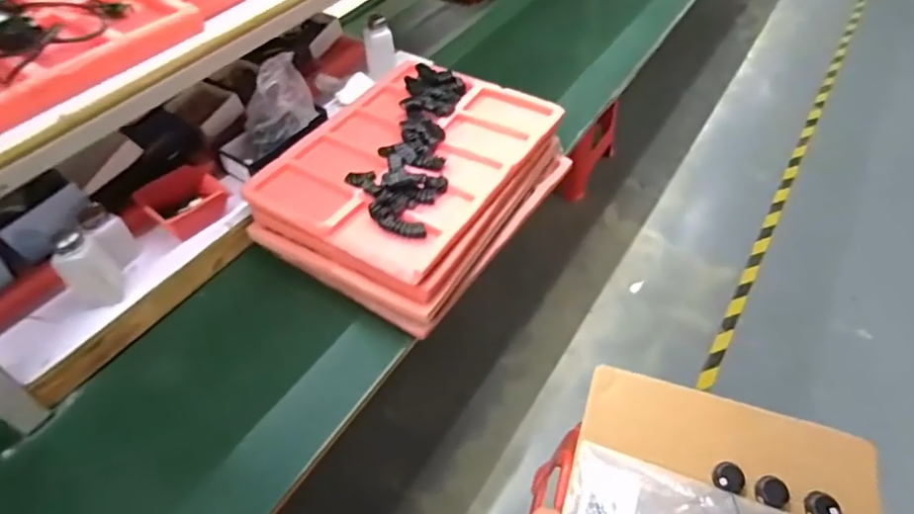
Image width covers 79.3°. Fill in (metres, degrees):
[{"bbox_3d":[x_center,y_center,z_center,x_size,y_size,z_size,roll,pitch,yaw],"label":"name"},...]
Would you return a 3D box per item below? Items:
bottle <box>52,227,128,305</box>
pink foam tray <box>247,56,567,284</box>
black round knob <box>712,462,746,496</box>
[{"bbox_3d":[-0.538,0.019,0.807,0.047,0.131,0.060,-12,50,-7],"label":"bottle"},{"bbox_3d":[-0.083,-0.189,0.992,0.380,0.029,0.481,24,55,21],"label":"pink foam tray"},{"bbox_3d":[0.280,0.228,0.565,0.030,0.013,0.036,29,57,24],"label":"black round knob"}]

